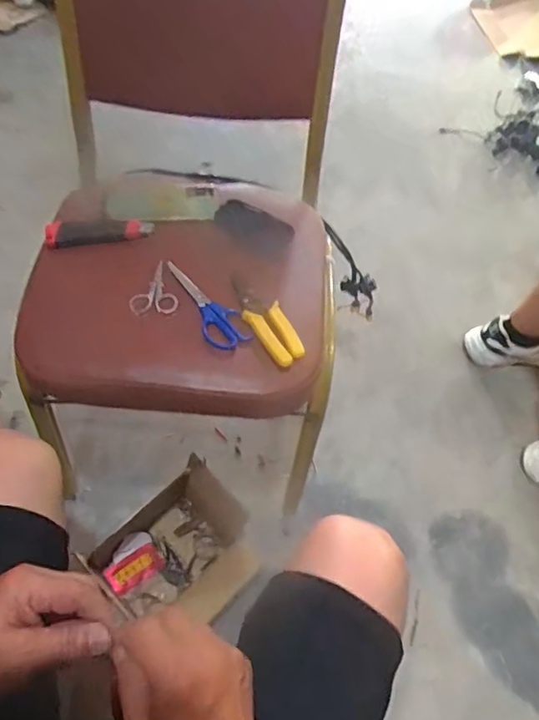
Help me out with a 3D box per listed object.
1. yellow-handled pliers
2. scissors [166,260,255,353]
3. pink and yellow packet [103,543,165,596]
[{"bbox_3d":[-0.007,-0.051,0.702,0.044,0.026,0.136,-20,61,-18],"label":"yellow-handled pliers"},{"bbox_3d":[-0.079,-0.077,0.719,0.051,0.018,0.160,-21,61,-19],"label":"scissors"},{"bbox_3d":[-0.223,0.347,0.937,0.098,0.008,0.052,-23,66,-41],"label":"pink and yellow packet"}]

